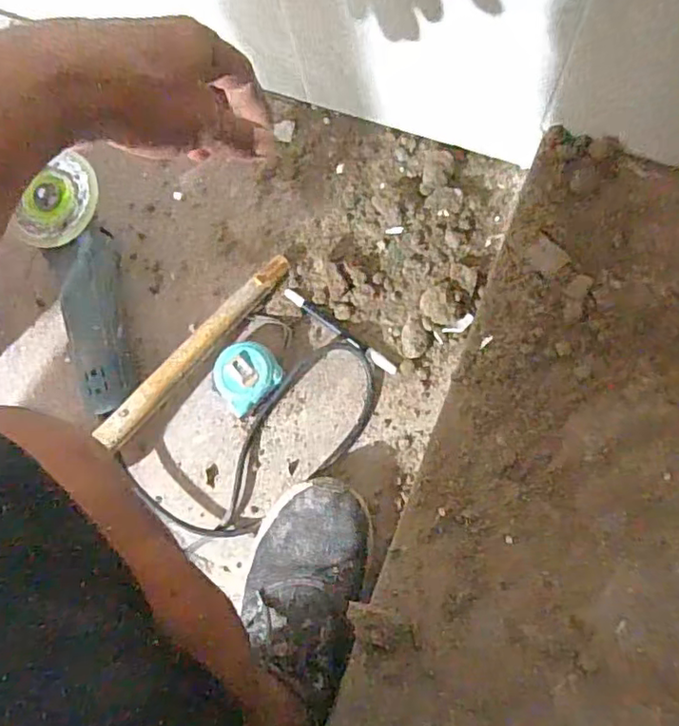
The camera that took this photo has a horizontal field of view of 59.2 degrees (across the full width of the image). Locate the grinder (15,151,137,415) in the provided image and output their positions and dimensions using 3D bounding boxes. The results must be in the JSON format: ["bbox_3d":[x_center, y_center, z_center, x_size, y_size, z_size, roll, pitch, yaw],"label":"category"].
[{"bbox_3d":[-0.262,-0.072,0.625,0.083,0.086,0.253,-11,80,6],"label":"grinder"}]

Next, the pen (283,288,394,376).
[{"bbox_3d":[0.000,-0.034,0.626,0.144,0.007,0.011,37,89,10],"label":"pen"}]

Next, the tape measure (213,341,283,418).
[{"bbox_3d":[-0.096,0.012,0.621,0.065,0.030,0.062,-44,77,-2],"label":"tape measure"}]

